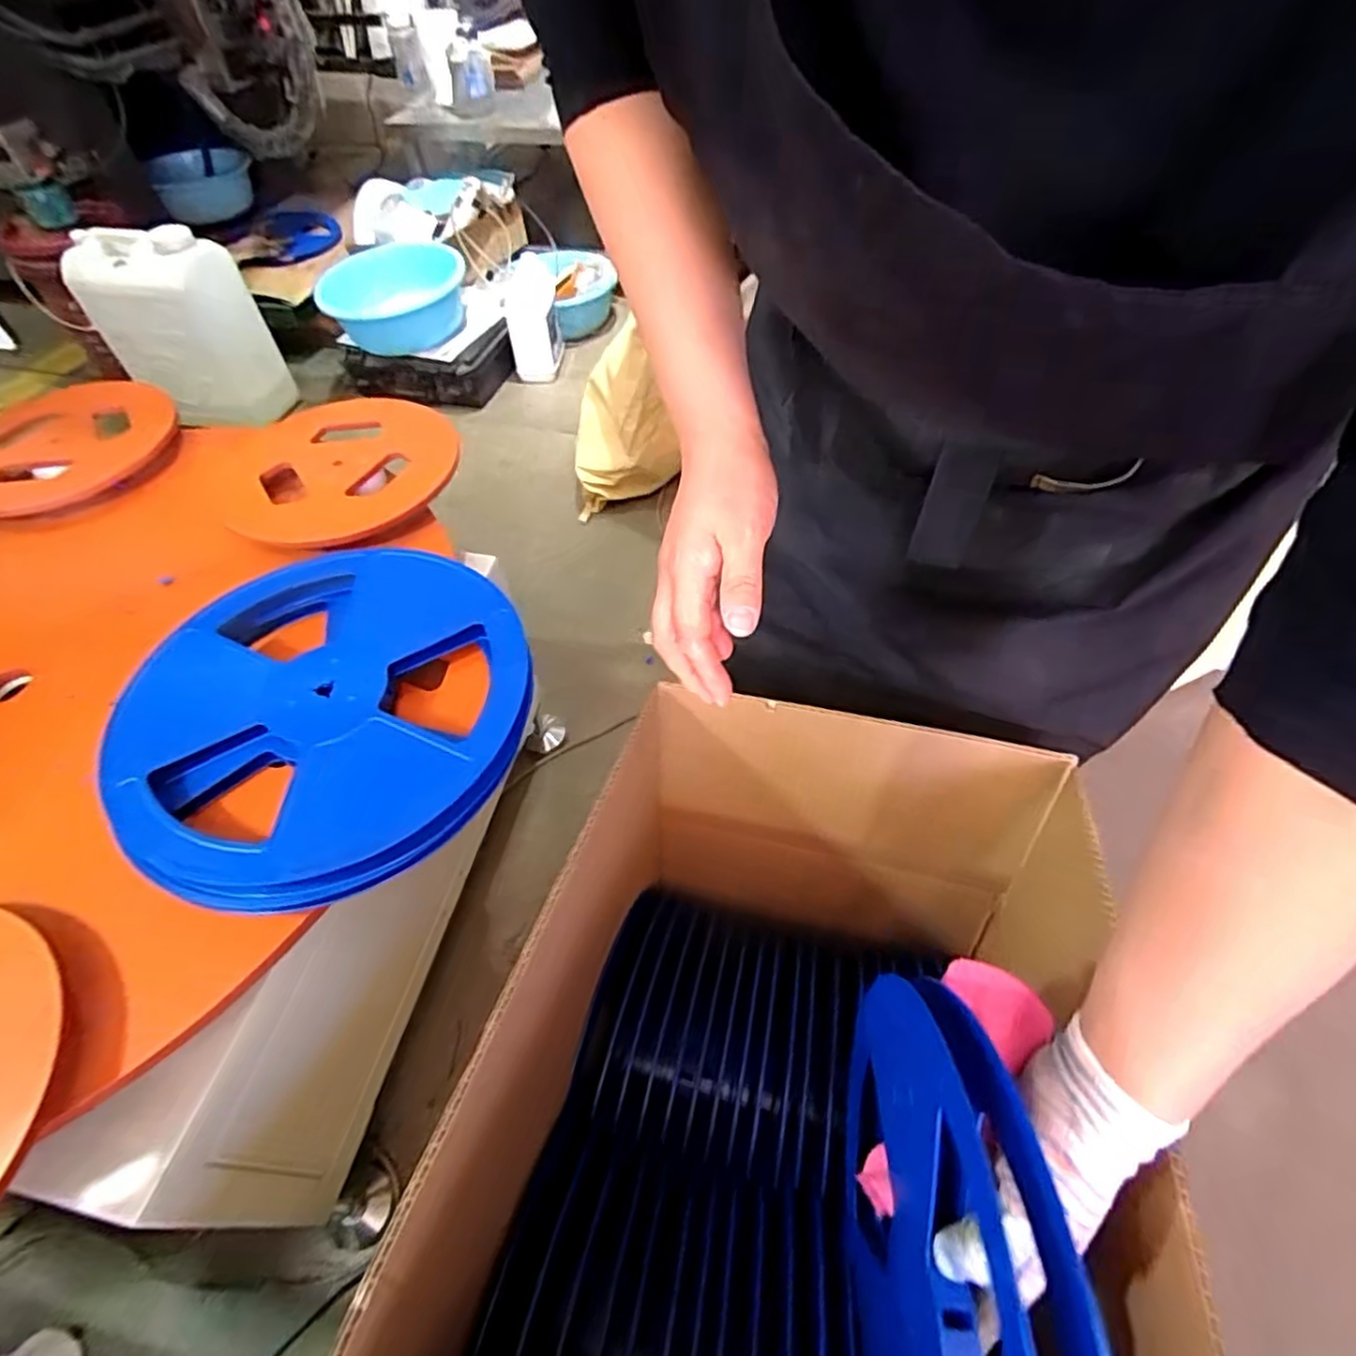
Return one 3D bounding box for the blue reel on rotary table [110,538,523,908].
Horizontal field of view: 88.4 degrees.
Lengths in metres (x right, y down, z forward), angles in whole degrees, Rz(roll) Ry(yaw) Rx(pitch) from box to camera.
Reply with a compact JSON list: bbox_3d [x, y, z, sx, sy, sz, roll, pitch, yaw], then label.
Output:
[{"bbox_3d":[-0.292,0.021,0.576,0.326,0.049,0.309,-1,52,1],"label":"blue reel on rotary table"}]

